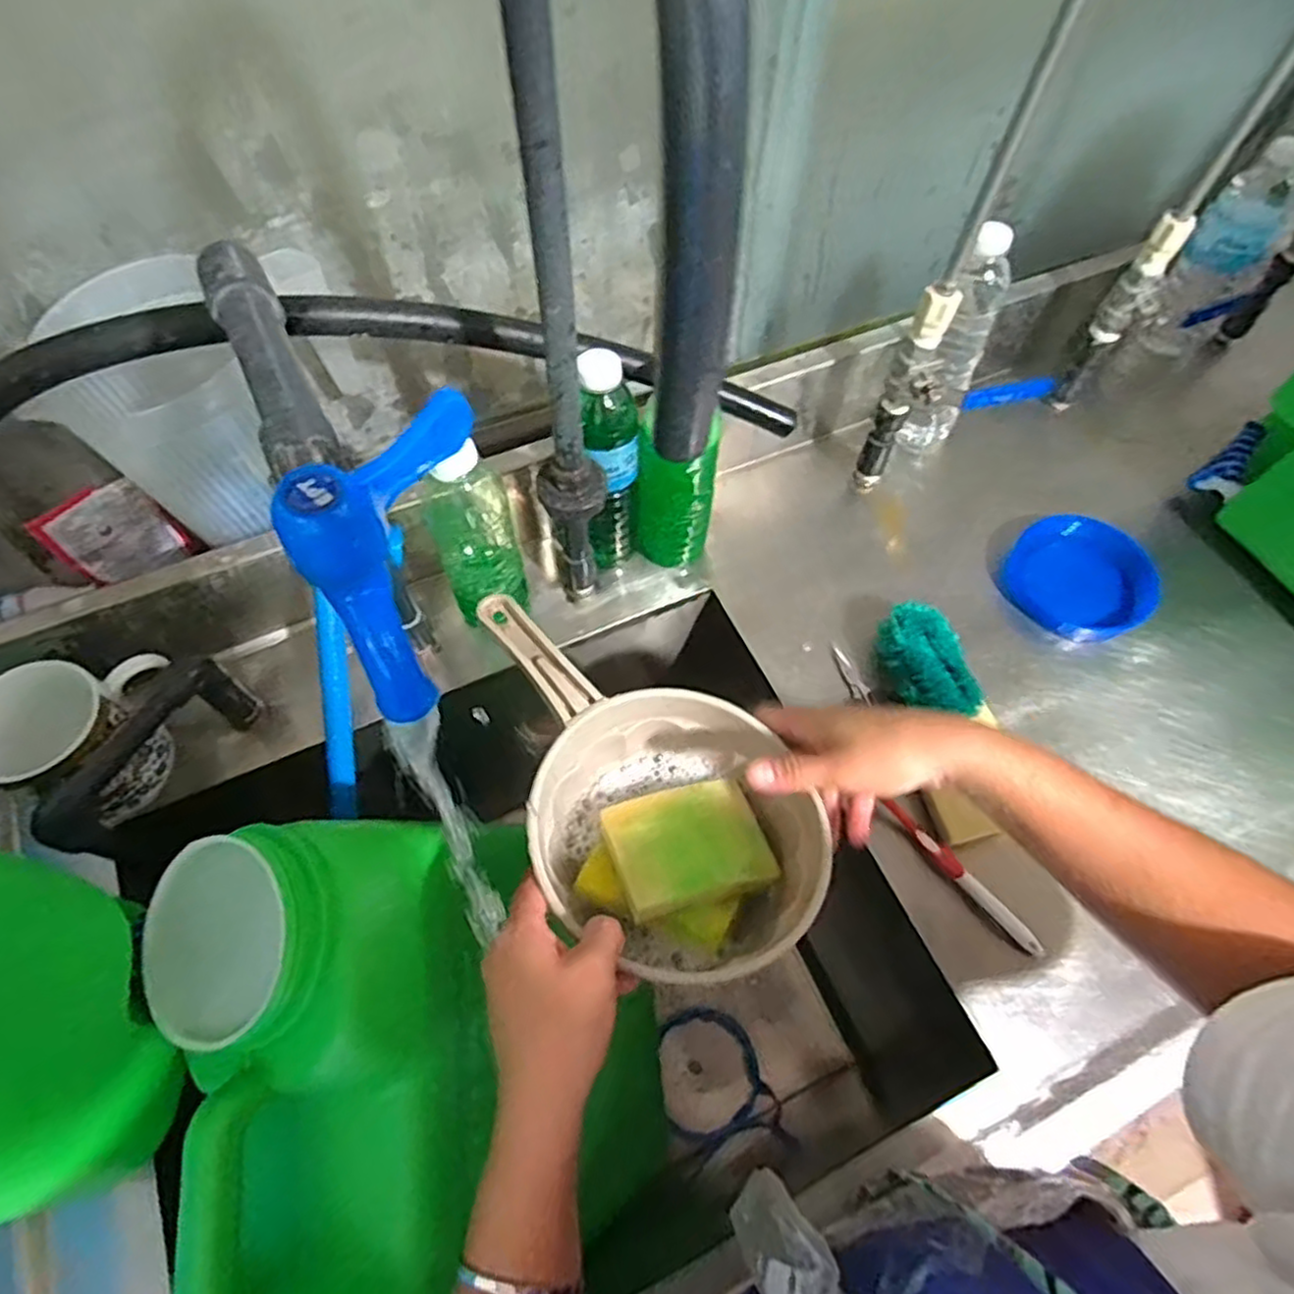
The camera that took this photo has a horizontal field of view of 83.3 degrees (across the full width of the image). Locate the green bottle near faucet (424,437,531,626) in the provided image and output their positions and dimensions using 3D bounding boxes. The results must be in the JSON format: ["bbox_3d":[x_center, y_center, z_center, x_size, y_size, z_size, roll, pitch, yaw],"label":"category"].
[{"bbox_3d":[-0.129,-0.082,0.554,0.059,0.184,0.055,-13,62,-9],"label":"green bottle near faucet"}]

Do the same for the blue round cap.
[{"bbox_3d":[0.396,-0.062,0.667,0.121,0.037,0.109,40,67,19],"label":"blue round cap"}]

